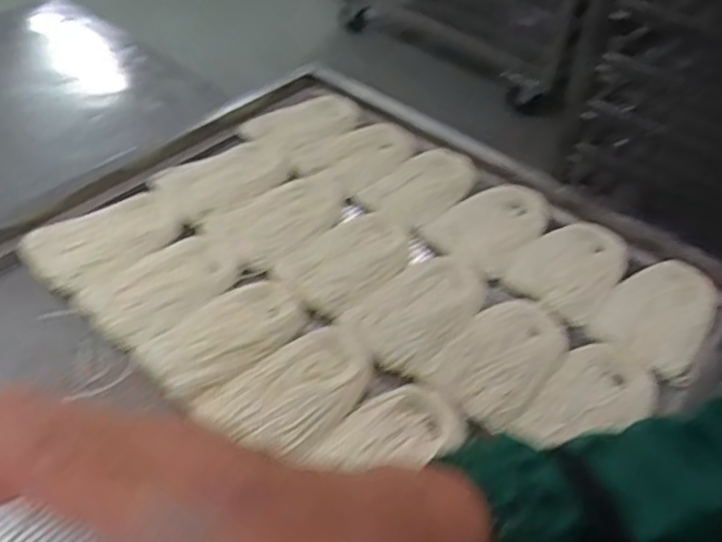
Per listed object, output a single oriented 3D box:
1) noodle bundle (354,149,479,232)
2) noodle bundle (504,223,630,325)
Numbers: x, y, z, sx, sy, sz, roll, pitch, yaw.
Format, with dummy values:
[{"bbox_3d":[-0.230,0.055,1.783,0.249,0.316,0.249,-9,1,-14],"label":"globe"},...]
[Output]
[{"bbox_3d":[0.065,-0.092,0.769,0.080,0.015,0.143,32,50,26],"label":"noodle bundle"},{"bbox_3d":[0.207,-0.003,0.700,0.089,0.019,0.147,30,50,25],"label":"noodle bundle"}]

